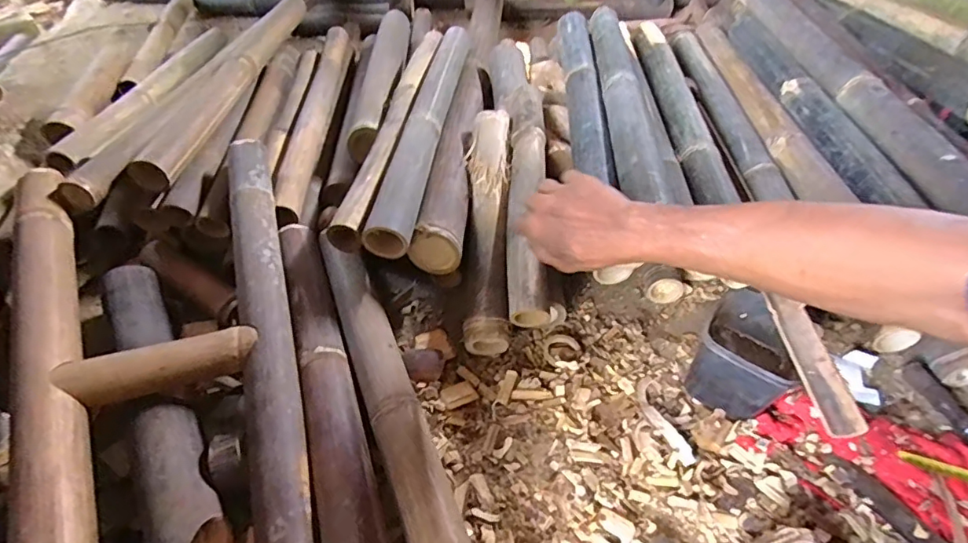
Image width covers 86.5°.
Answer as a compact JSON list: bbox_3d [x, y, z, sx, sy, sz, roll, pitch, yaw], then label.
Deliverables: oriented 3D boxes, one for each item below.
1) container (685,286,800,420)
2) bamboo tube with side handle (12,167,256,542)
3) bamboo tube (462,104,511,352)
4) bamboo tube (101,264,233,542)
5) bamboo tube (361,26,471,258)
[{"bbox_3d":[0.317,0.110,0.637,0.098,0.116,0.109,30,52,24],"label":"container"},{"bbox_3d":[-0.383,0.099,0.572,0.222,0.094,0.645,-20,50,-20],"label":"bamboo tube with side handle"},{"bbox_3d":[0.006,-0.083,0.772,0.066,0.055,0.415,2,63,-1],"label":"bamboo tube"},{"bbox_3d":[-0.374,0.167,0.600,0.063,0.064,0.488,-24,52,-23],"label":"bamboo tube"},{"bbox_3d":[-0.090,-0.276,0.881,0.066,0.053,0.665,6,46,3],"label":"bamboo tube"}]

